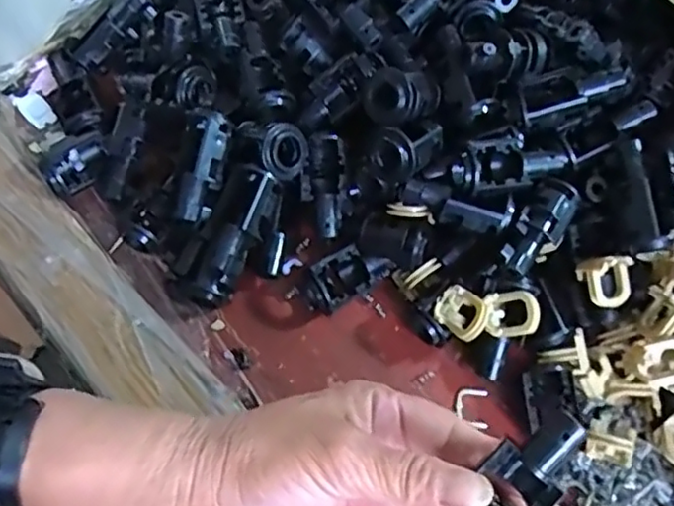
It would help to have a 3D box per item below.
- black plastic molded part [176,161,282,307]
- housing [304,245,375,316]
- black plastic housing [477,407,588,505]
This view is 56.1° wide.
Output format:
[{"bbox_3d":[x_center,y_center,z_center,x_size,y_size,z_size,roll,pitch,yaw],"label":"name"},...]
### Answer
[{"bbox_3d":[-0.053,-0.006,0.309,0.028,0.028,0.074,32,96,8],"label":"black plastic molded part"},{"bbox_3d":[0.000,0.015,0.324,0.035,0.021,0.024,-33,76,-15],"label":"housing"},{"bbox_3d":[0.063,0.075,0.213,0.022,0.016,0.051,31,96,8],"label":"black plastic housing"}]

